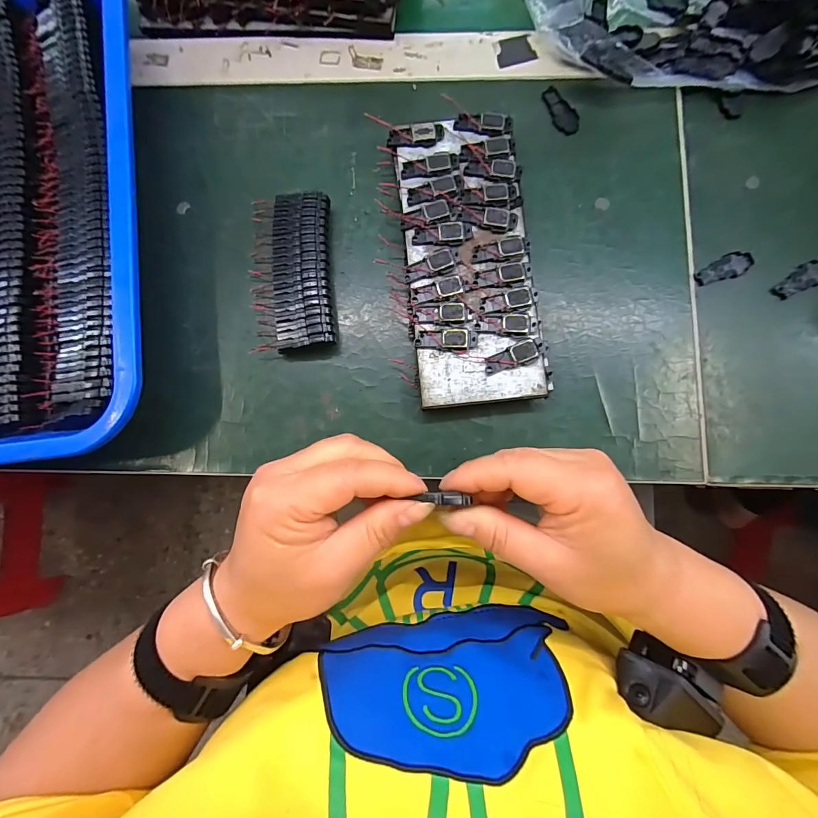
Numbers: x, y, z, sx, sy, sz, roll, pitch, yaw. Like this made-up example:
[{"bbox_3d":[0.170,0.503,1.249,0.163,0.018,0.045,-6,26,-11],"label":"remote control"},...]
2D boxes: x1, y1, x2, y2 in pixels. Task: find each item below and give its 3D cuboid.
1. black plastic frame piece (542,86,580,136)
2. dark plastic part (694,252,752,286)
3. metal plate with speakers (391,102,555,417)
[{"bbox_3d":[0.110,-0.219,0.291,0.018,0.004,0.039,-35,84,-3],"label":"black plastic frame piece"},{"bbox_3d":[0.217,-0.096,0.273,0.040,0.004,0.016,-30,84,-2],"label":"dark plastic part"},{"bbox_3d":[0.039,-0.100,0.270,0.084,0.022,0.194,-8,83,0],"label":"metal plate with speakers"}]

